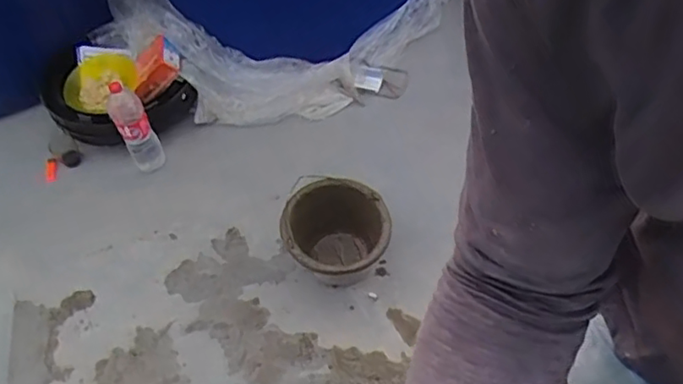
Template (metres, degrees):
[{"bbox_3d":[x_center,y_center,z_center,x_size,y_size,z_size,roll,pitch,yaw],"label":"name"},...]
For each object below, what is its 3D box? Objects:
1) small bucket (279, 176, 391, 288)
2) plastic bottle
[{"bbox_3d":[-0.009,0.114,1.458,0.238,0.193,0.243,-2,52,3],"label":"small bucket"},{"bbox_3d":[-0.545,-0.171,1.611,0.087,0.285,0.065,-26,54,-14],"label":"plastic bottle"}]

